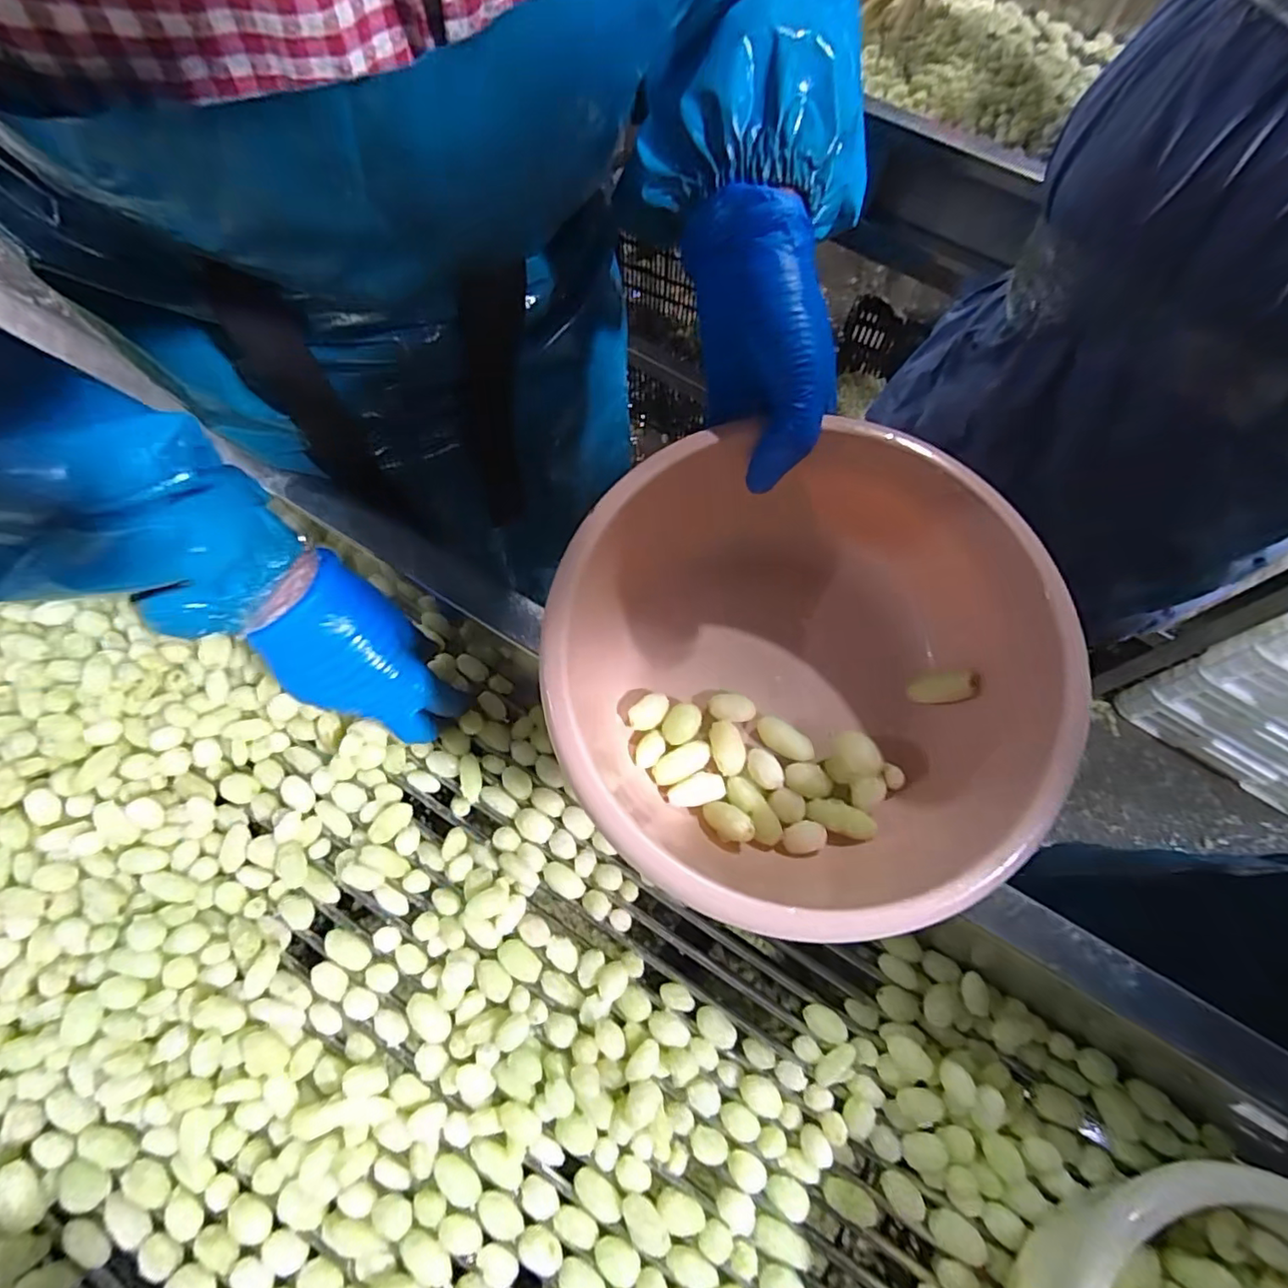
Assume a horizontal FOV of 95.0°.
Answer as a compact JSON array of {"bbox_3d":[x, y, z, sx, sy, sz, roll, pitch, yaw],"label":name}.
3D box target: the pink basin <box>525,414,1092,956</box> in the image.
[{"bbox_3d":[0.071,0.001,0.312,0.212,0.124,0.264,-8,66,-7],"label":"pink basin"}]

